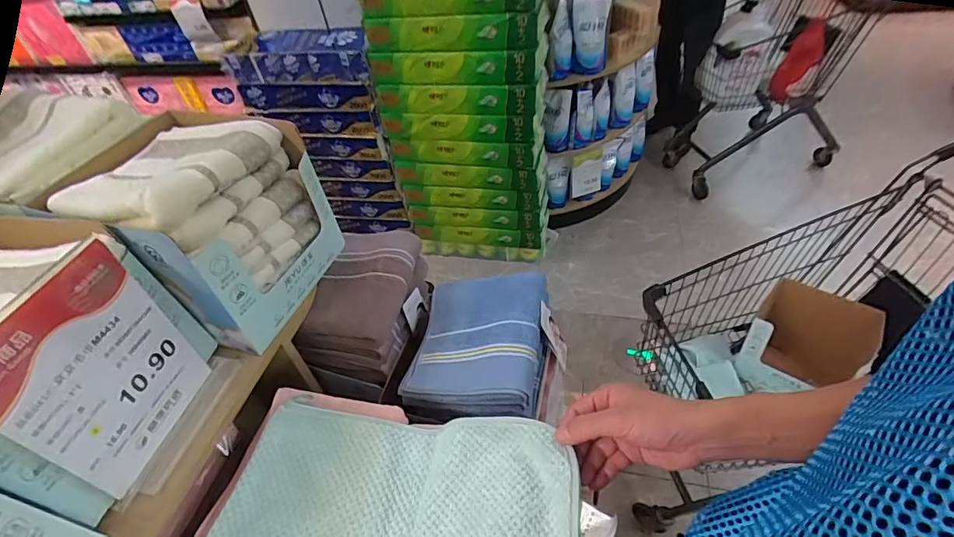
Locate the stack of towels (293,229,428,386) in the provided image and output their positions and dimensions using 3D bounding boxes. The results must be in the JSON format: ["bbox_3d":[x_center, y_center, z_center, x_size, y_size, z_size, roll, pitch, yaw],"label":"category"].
[{"bbox_3d":[-0.160,0.049,0.692,0.129,0.106,0.188,8,47,15],"label":"stack of towels"}]

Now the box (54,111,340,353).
[{"bbox_3d":[-0.318,-0.057,0.561,0.201,0.194,0.201,12,48,19],"label":"box"}]

